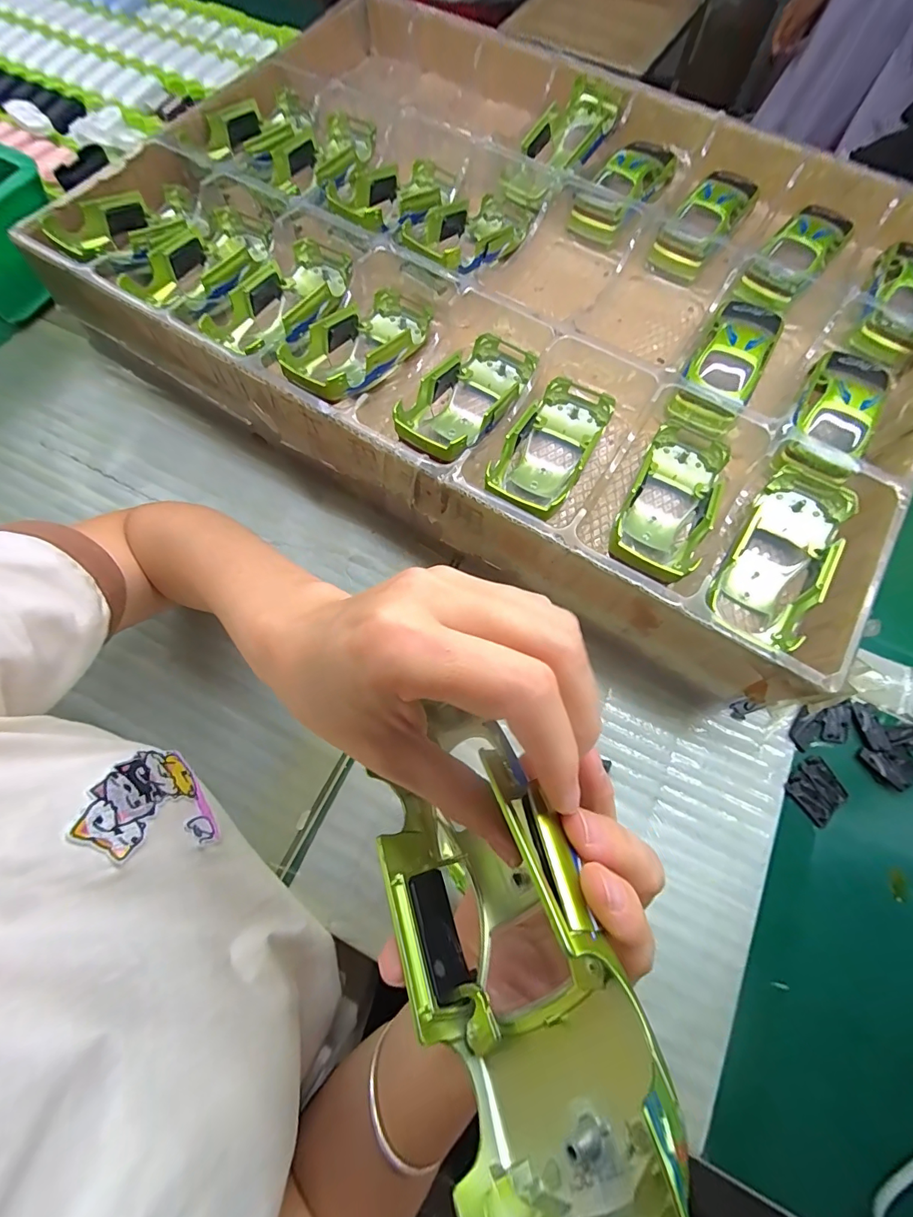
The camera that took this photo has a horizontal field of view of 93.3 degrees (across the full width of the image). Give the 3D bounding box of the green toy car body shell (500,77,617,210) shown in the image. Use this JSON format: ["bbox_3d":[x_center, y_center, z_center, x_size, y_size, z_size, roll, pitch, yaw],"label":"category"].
[{"bbox_3d":[0.096,-0.429,0.401,0.063,0.036,0.133,31,74,9],"label":"green toy car body shell"}]

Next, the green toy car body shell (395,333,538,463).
[{"bbox_3d":[0.008,-0.149,0.316,0.059,0.038,0.136,27,59,7],"label":"green toy car body shell"}]

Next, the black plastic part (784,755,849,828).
[{"bbox_3d":[0.252,0.127,0.300,0.037,0.004,0.033,-34,73,-14],"label":"black plastic part"}]

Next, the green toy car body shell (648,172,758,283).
[{"bbox_3d":[0.221,-0.341,0.384,0.047,0.045,0.113,35,75,10],"label":"green toy car body shell"}]

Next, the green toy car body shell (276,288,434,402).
[{"bbox_3d":[-0.073,-0.195,0.329,0.062,0.035,0.138,24,57,6],"label":"green toy car body shell"}]

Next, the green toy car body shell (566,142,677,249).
[{"bbox_3d":[0.156,-0.383,0.395,0.053,0.040,0.118,36,75,10],"label":"green toy car body shell"}]

